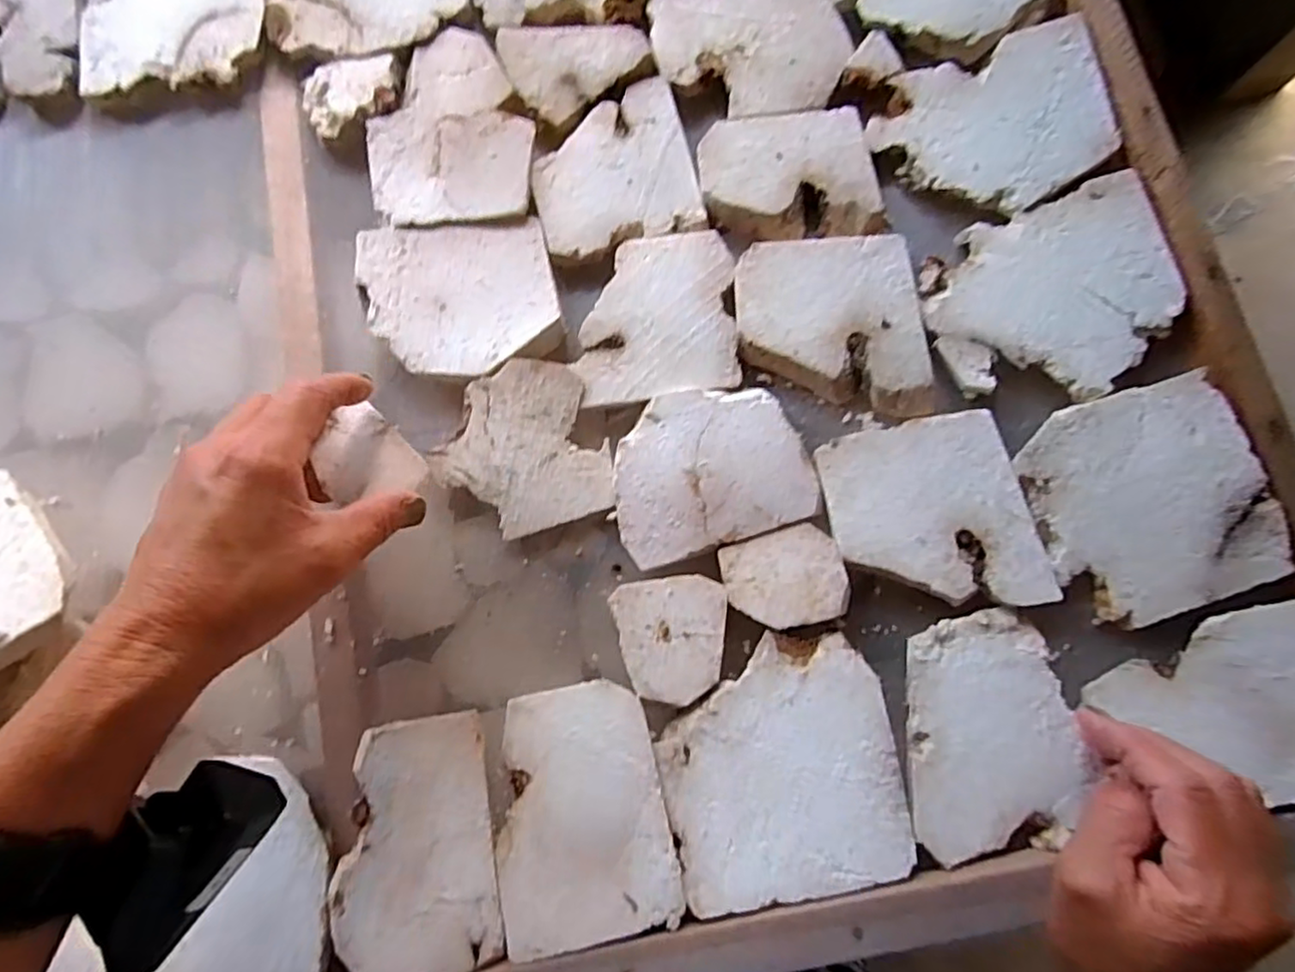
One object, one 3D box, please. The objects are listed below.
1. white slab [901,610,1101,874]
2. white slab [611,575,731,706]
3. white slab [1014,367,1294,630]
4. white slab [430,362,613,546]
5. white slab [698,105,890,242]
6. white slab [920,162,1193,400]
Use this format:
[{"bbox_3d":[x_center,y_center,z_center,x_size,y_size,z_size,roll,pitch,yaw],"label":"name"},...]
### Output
[{"bbox_3d":[0.164,0.117,0.312,0.074,0.015,0.108,1,80,2],"label":"white slab"},{"bbox_3d":[0.013,0.077,0.329,0.055,0.004,0.060,-6,80,0],"label":"white slab"},{"bbox_3d":[0.252,0.006,0.325,0.102,0.015,0.110,-15,80,-1],"label":"white slab"},{"bbox_3d":[-0.067,-0.020,0.352,0.083,0.014,0.089,-19,80,-2],"label":"white slab"},{"bbox_3d":[0.083,-0.182,0.388,0.099,0.016,0.079,-5,80,0],"label":"white slab"},{"bbox_3d":[0.219,-0.102,0.352,0.123,0.018,0.107,-17,80,-2],"label":"white slab"}]

